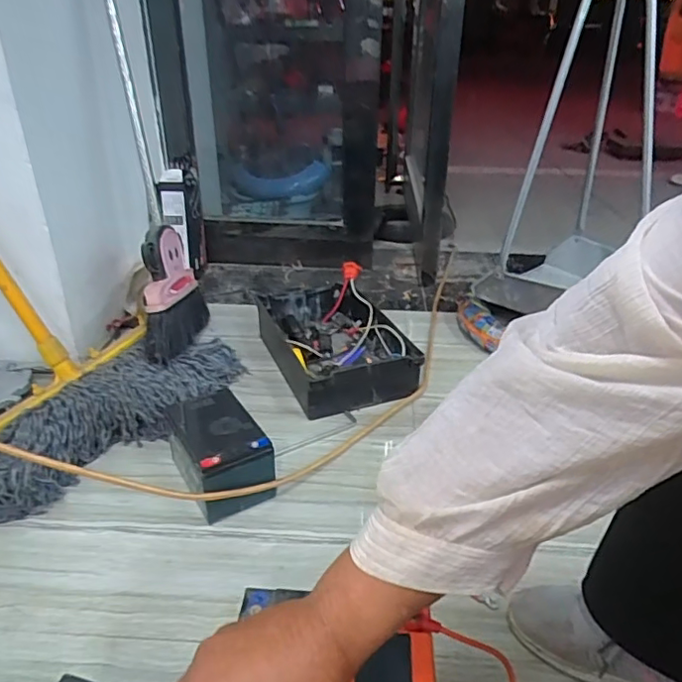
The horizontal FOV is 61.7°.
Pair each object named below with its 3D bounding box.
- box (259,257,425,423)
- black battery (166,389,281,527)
[{"bbox_3d":[-0.013,-0.003,1.071,0.220,0.098,0.335,-10,31,-19],"label":"box"},{"bbox_3d":[-0.166,0.154,0.787,0.098,0.106,0.158,-16,34,-28],"label":"black battery"}]

